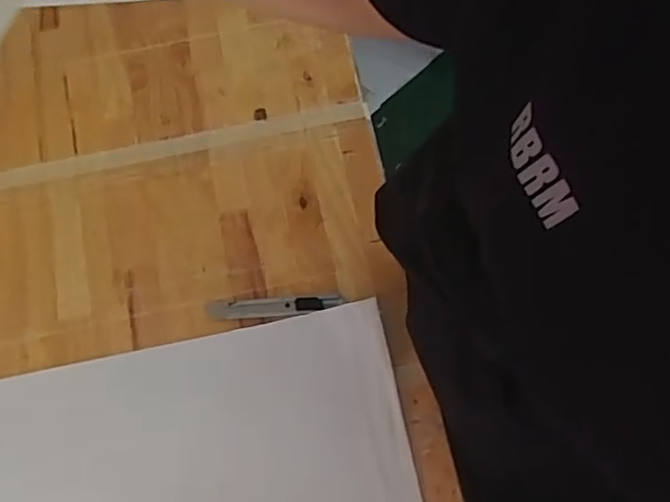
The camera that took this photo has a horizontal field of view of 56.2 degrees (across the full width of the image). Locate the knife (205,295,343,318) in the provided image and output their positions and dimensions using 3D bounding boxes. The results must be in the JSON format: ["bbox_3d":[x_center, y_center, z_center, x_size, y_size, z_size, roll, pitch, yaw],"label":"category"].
[{"bbox_3d":[-0.068,0.061,0.693,0.147,0.012,0.021,-3,74,0],"label":"knife"}]

